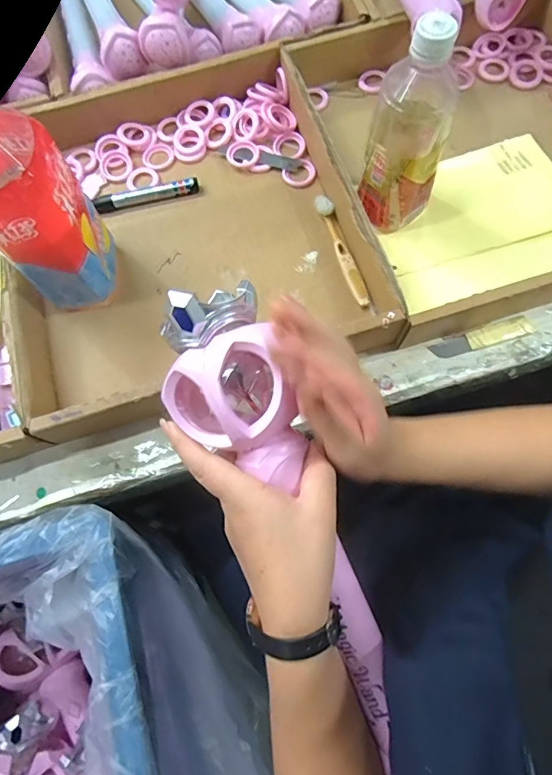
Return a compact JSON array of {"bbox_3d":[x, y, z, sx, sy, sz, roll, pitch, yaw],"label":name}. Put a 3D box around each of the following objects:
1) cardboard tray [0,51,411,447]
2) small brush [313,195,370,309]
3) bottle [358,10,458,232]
[{"bbox_3d":[-0.101,-0.175,0.465,0.344,0.055,0.376,-18,73,-3],"label":"cardboard tray"},{"bbox_3d":[0.069,-0.146,0.471,0.015,0.012,0.137,-18,73,-3],"label":"small brush"},{"bbox_3d":[0.122,-0.228,0.403,0.066,0.186,0.071,18,74,8],"label":"bottle"}]

